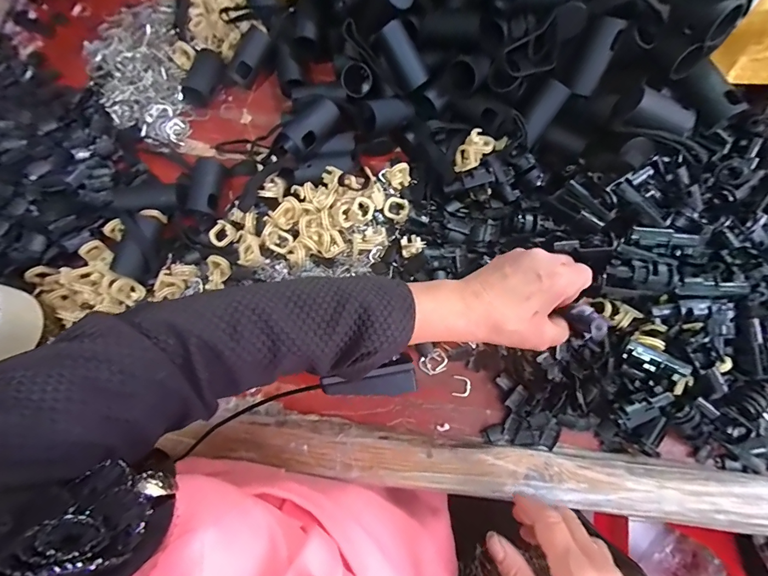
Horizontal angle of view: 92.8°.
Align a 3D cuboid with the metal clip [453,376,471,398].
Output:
[{"bbox_3d":[0.076,0.096,0.353,0.017,0.004,0.019,6,76,1],"label":"metal clip"}]

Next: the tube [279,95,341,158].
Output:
[{"bbox_3d":[-0.075,-0.164,0.374,0.034,0.026,0.065,40,79,9],"label":"tube"}]

